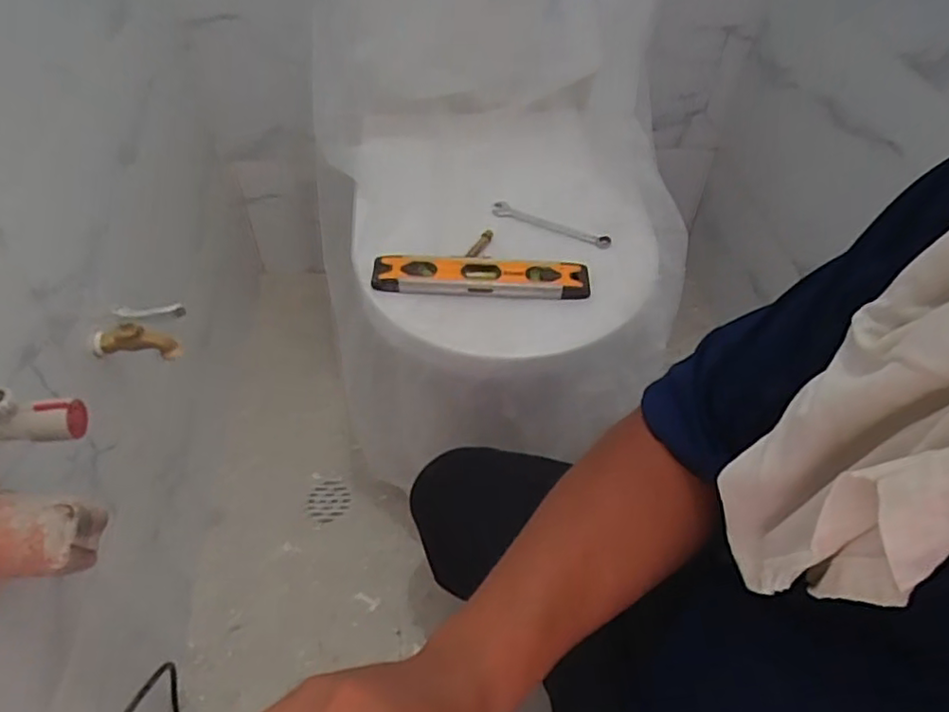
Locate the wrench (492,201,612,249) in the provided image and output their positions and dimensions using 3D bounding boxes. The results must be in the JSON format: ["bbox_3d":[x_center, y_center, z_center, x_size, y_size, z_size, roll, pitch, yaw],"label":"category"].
[{"bbox_3d":[0.085,-0.148,0.719,0.140,0.009,0.021,20,51,16],"label":"wrench"}]

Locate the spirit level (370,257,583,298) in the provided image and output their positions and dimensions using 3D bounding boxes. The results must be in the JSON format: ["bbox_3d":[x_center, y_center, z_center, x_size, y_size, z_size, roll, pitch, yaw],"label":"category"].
[{"bbox_3d":[0.007,-0.082,0.659,0.219,0.025,0.046,2,45,-2],"label":"spirit level"}]

